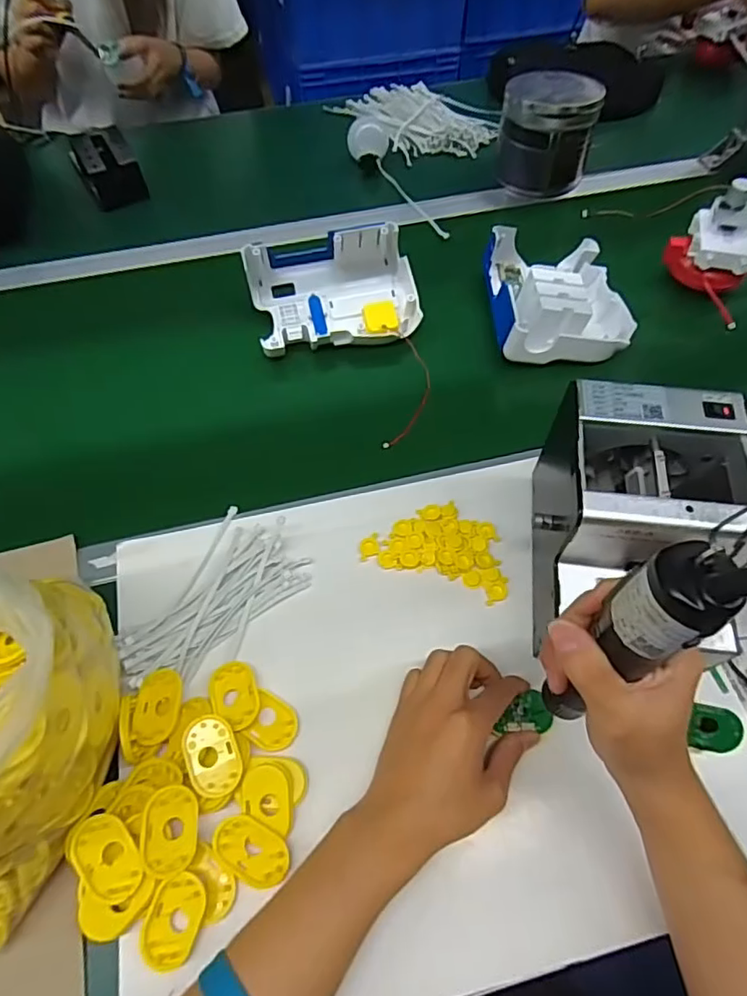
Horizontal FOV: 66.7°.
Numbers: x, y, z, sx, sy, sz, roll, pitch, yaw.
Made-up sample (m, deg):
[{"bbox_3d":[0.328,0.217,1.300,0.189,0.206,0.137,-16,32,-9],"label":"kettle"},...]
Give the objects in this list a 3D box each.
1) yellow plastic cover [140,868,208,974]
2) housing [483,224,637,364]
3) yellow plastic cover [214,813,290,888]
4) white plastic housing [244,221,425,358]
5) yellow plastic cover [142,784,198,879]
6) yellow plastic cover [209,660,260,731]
[{"bbox_3d":[-0.132,0.280,0.377,0.035,0.009,0.055,14,72,14],"label":"yellow plastic cover"},{"bbox_3d":[0.210,-0.236,0.658,0.143,0.064,0.173,-1,48,-7],"label":"housing"},{"bbox_3d":[-0.085,0.245,0.396,0.055,0.008,0.036,35,77,10],"label":"yellow plastic cover"},{"bbox_3d":[-0.049,-0.245,0.660,0.187,0.079,0.143,-7,49,-13],"label":"white plastic housing"},{"bbox_3d":[-0.139,0.228,0.390,0.035,0.004,0.056,4,79,-25],"label":"yellow plastic cover"},{"bbox_3d":[-0.110,0.156,0.450,0.035,0.013,0.055,-13,51,-18],"label":"yellow plastic cover"}]

